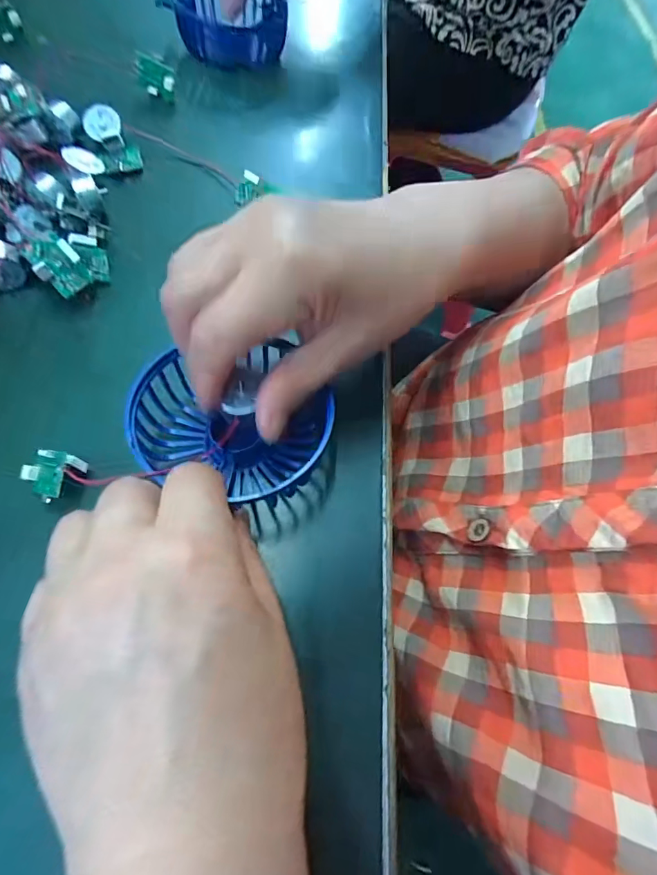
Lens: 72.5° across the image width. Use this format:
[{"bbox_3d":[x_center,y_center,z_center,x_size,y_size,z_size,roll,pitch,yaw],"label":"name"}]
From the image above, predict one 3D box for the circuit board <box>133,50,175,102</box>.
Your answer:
[{"bbox_3d":[-0.133,-0.277,0.343,0.034,0.022,0.007,28,30,-1],"label":"circuit board"}]

